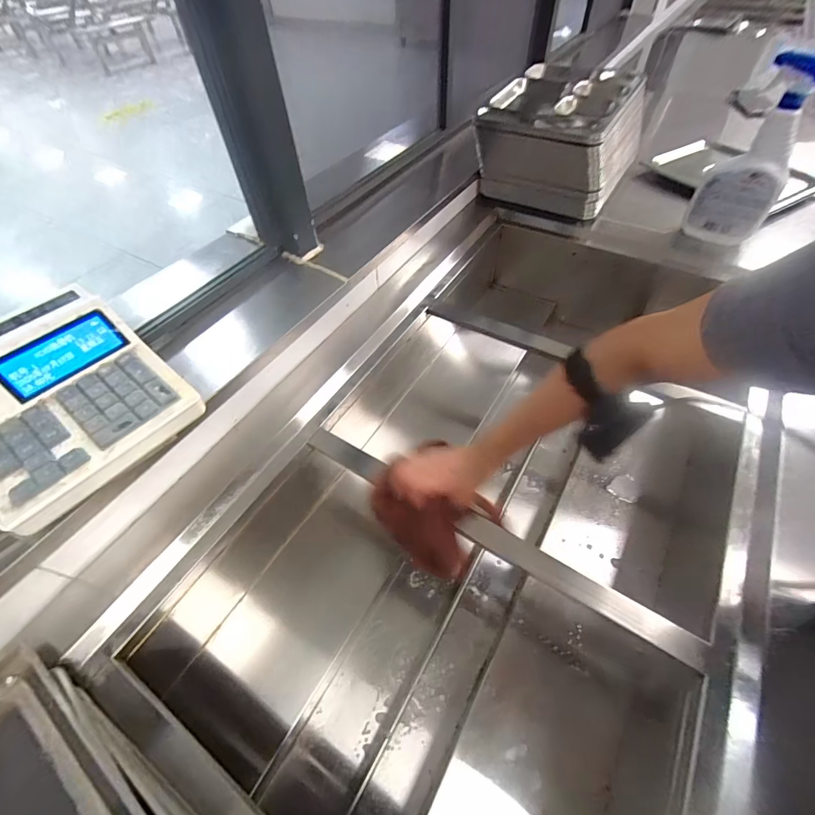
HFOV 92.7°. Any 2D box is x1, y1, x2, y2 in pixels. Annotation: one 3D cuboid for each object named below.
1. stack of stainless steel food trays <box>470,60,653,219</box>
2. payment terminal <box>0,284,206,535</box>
[{"bbox_3d":[0.351,-0.617,0.917,0.305,0.195,0.350,28,59,21],"label":"stack of stainless steel food trays"},{"bbox_3d":[-0.391,-0.018,0.436,0.263,0.115,0.194,33,61,24],"label":"payment terminal"}]

